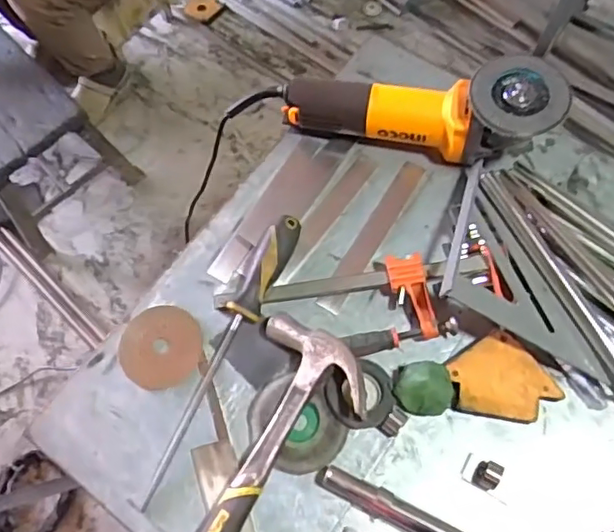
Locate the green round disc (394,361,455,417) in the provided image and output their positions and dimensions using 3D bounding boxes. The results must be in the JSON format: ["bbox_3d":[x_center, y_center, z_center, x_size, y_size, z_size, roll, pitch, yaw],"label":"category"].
[{"bbox_3d":[0.109,0.113,0.550,0.054,0.038,0.044,7,68,5],"label":"green round disc"}]

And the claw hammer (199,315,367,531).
[{"bbox_3d":[-0.047,0.199,0.509,0.117,0.048,0.318,21,69,10],"label":"claw hammer"}]

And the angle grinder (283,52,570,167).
[{"bbox_3d":[0.111,-0.153,0.625,0.274,0.102,0.083,1,67,2],"label":"angle grinder"}]

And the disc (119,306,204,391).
[{"bbox_3d":[-0.144,0.080,0.590,0.079,0.004,0.080,-1,70,4],"label":"disc"}]

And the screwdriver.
[{"bbox_3d":[-0.088,0.078,0.570,0.044,0.036,0.300,25,70,12],"label":"screwdriver"}]

